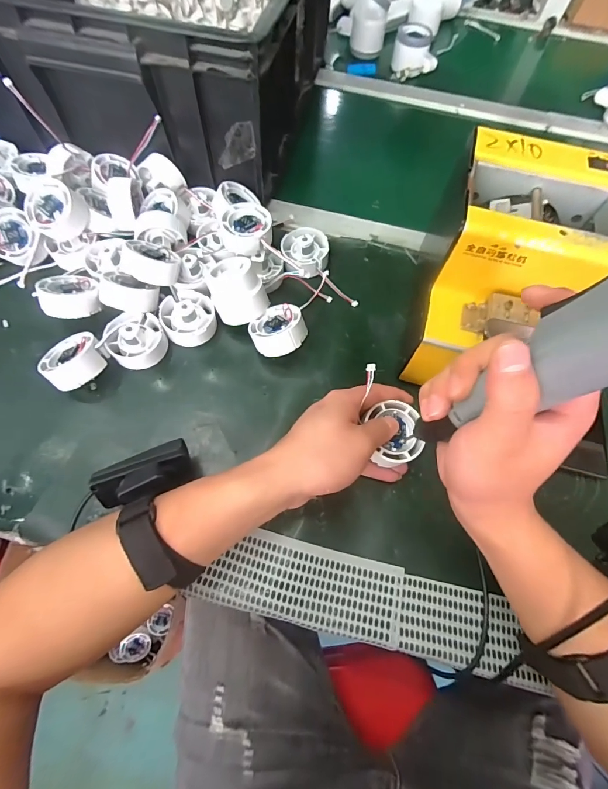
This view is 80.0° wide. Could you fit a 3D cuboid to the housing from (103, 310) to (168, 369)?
[{"bbox_3d":[-0.165,-0.055,0.356,0.054,0.031,0.051,1,65,-3],"label":"housing"}]

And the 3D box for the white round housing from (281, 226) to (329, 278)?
[{"bbox_3d":[0.002,-0.163,0.416,0.053,0.025,0.064,1,65,-3],"label":"white round housing"}]

